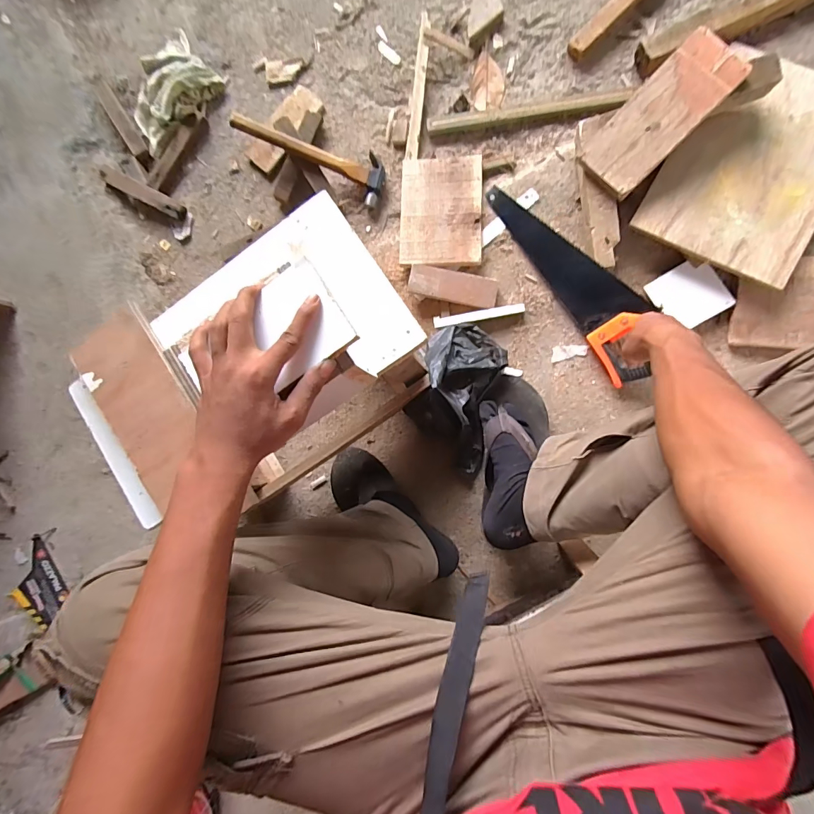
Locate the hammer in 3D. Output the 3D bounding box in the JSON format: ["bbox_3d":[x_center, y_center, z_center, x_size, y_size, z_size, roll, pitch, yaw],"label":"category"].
[{"bbox_3d":[-0.177,-0.459,0.726,0.282,0.025,0.082,19,91,-10],"label":"hammer"}]

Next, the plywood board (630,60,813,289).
[{"bbox_3d":[0.539,-0.376,0.620,0.232,0.015,0.334,29,89,10],"label":"plywood board"}]

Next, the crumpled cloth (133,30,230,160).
[{"bbox_3d":[-0.474,-0.637,0.803,0.202,0.042,0.178,-30,84,6],"label":"crumpled cloth"}]

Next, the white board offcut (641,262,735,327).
[{"bbox_3d":[0.456,-0.181,0.645,0.095,0.010,0.097,-31,84,6],"label":"white board offcut"}]

